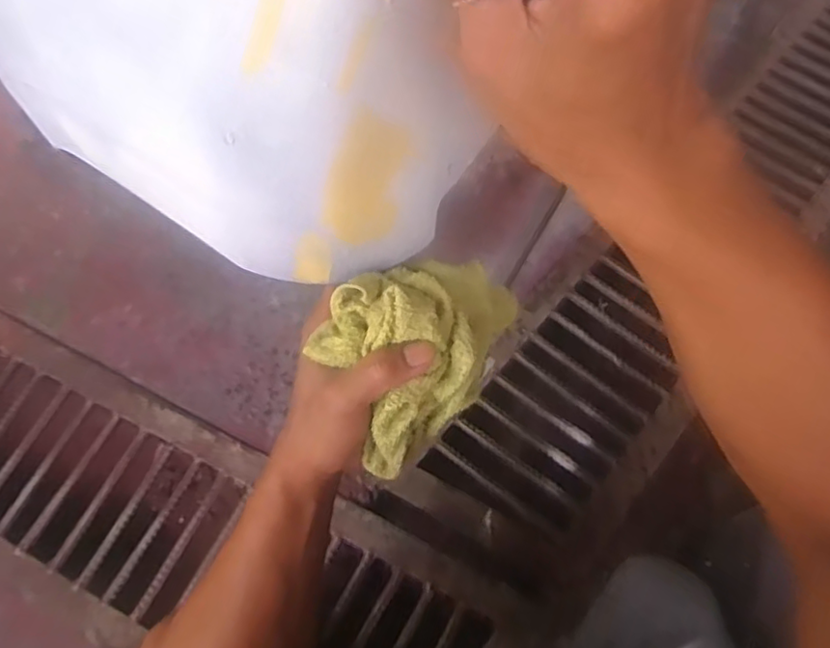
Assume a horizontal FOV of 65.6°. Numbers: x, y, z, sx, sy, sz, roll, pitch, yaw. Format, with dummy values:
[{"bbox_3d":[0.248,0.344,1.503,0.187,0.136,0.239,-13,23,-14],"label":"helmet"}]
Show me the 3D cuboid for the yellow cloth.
[{"bbox_3d":[0.006,0.013,0.394,0.128,0.095,0.085,-36,71,-14],"label":"yellow cloth"}]

